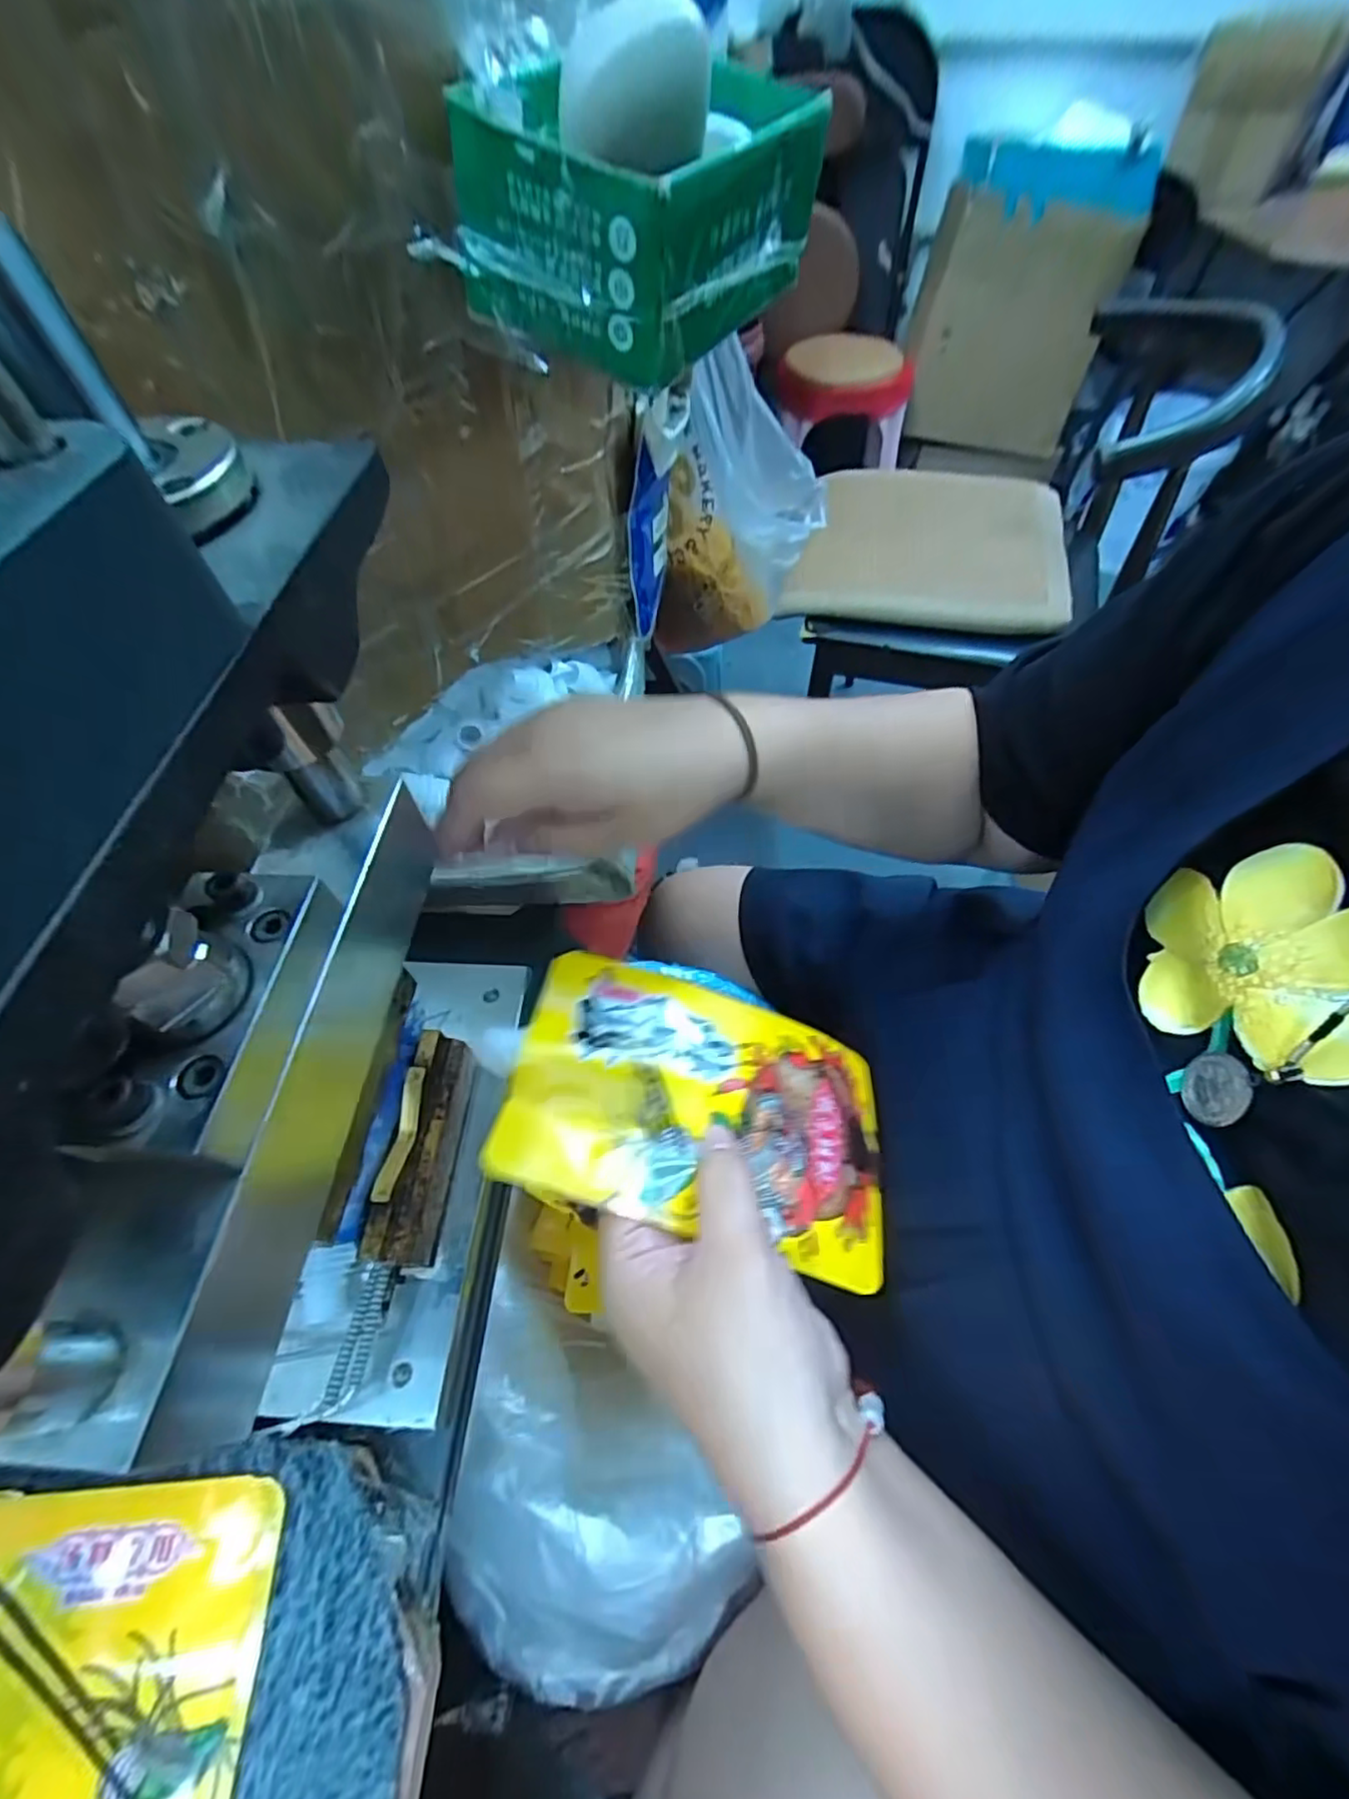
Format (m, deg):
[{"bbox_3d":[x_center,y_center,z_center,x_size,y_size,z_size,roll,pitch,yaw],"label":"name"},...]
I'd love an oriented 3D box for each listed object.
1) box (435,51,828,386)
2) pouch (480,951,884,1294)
[{"bbox_3d":[-0.013,-0.281,0.265,0.097,0.066,0.124,28,61,18],"label":"box"},{"bbox_3d":[0.016,0.092,0.307,0.174,0.015,0.119,19,51,-3],"label":"pouch"}]

